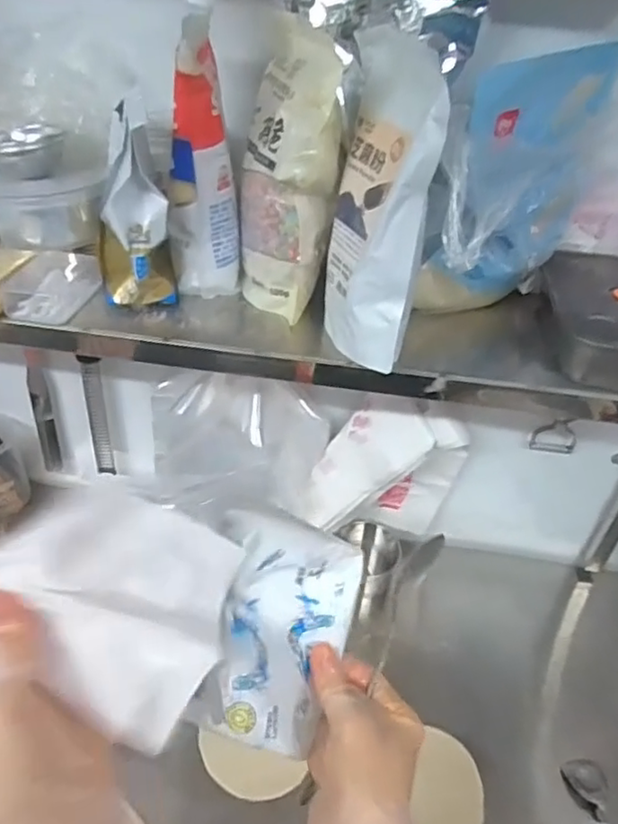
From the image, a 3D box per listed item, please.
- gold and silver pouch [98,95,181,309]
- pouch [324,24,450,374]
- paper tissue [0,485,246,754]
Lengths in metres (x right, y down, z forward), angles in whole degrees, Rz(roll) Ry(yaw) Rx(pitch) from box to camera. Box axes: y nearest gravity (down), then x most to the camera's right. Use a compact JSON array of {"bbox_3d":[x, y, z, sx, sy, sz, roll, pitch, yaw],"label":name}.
[{"bbox_3d":[-0.152,-0.178,0.532,0.063,0.171,0.076,-8,40,-17],"label":"gold and silver pouch"},{"bbox_3d":[0.053,-0.172,0.498,0.062,0.222,0.154,4,38,-2],"label":"pouch"},{"bbox_3d":[-0.114,0.098,0.318,0.152,0.020,0.114,24,68,-24],"label":"paper tissue"}]

